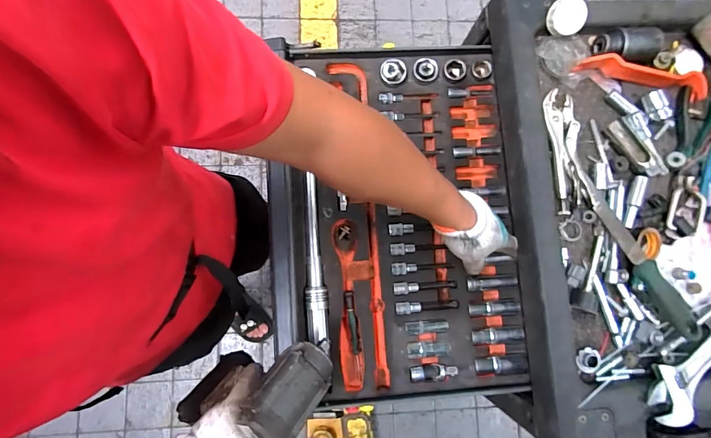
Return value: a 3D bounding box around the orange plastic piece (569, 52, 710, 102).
[{"bbox_3d":[0.415,-0.206,0.558,0.198,0.037,0.033,8,83,-3],"label":"orange plastic piece"}]

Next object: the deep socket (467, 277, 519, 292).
[{"bbox_3d":[0.215,0.103,0.606,0.079,0.017,0.021,-1,83,-4],"label":"deep socket"}]

